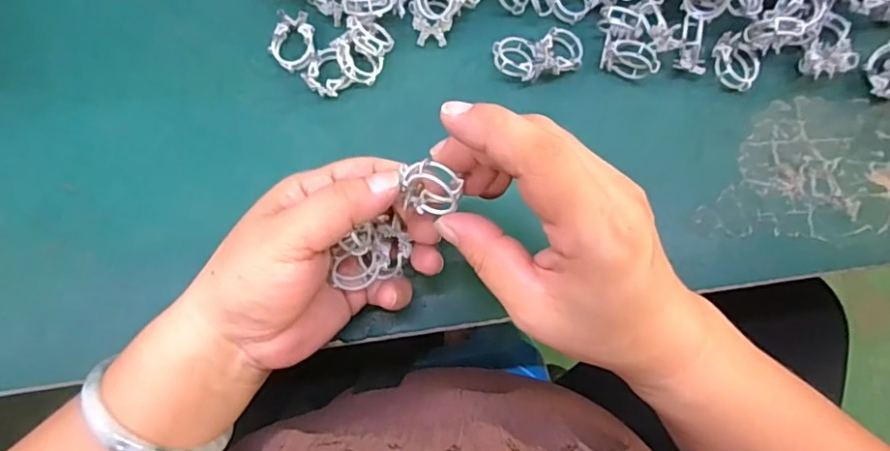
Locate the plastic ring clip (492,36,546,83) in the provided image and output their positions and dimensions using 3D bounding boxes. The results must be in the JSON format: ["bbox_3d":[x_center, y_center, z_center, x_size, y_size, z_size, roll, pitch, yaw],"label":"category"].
[{"bbox_3d":[0.043,-0.098,0.325,0.030,0.017,0.024,14,79,3],"label":"plastic ring clip"}]

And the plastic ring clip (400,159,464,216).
[{"bbox_3d":[-0.006,-0.016,0.237,0.025,0.023,0.018,10,79,2],"label":"plastic ring clip"}]

